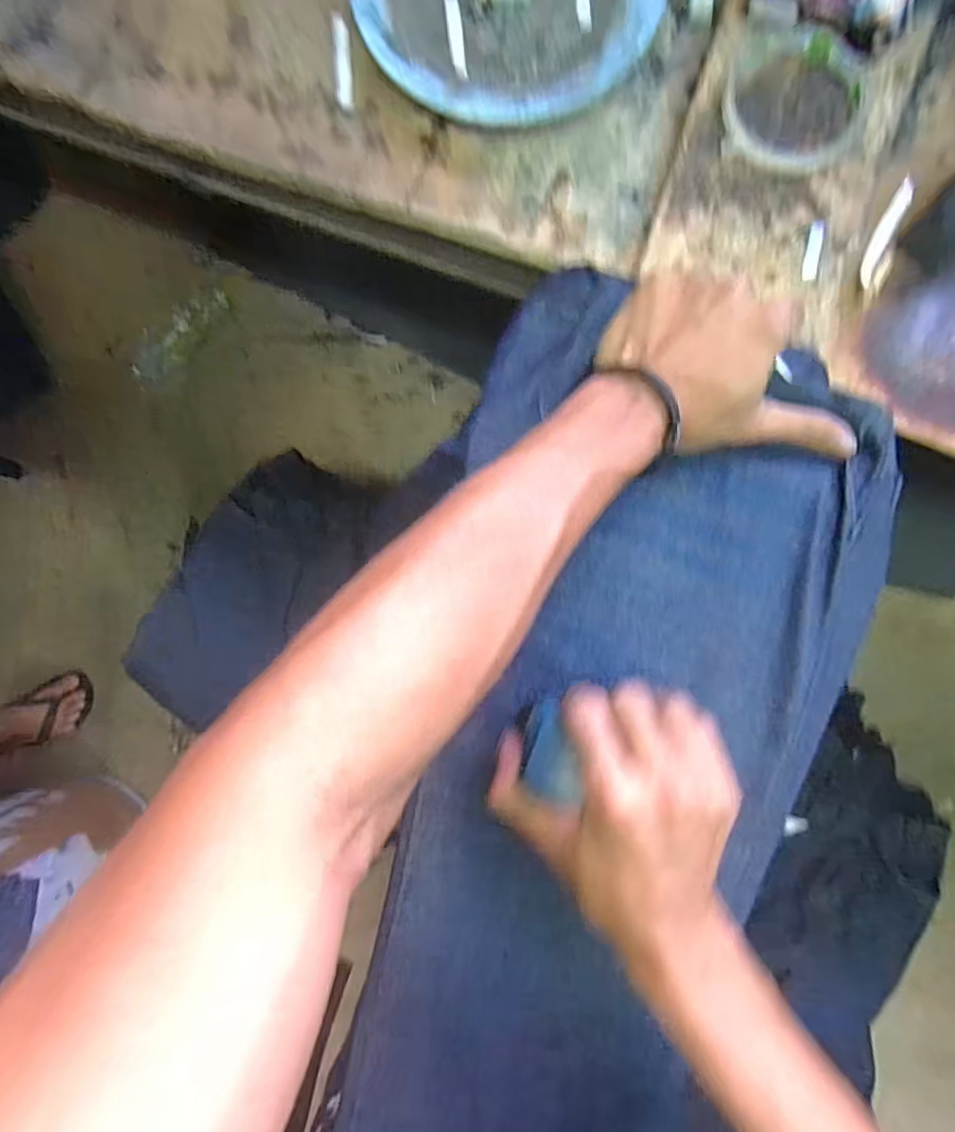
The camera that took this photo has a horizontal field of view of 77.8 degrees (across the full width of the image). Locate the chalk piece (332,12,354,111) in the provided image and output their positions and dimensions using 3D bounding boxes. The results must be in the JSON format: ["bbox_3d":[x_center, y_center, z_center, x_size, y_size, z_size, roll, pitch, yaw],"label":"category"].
[{"bbox_3d":[-0.091,-0.340,0.400,0.011,0.005,0.064,-3,89,-1],"label":"chalk piece"}]

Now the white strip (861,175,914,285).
[{"bbox_3d":[0.264,-0.216,0.386,0.012,0.007,0.074,26,89,0],"label":"white strip"}]

